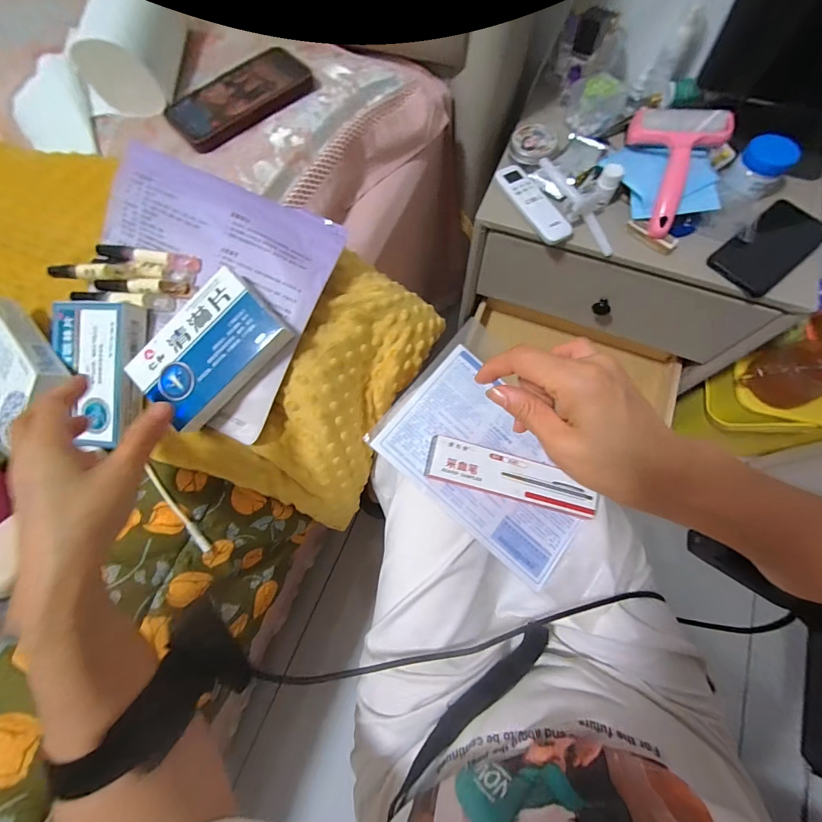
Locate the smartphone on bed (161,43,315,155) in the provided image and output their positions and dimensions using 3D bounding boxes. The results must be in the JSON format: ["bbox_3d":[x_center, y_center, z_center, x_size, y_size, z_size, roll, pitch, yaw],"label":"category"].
[{"bbox_3d":[-0.197,-0.362,0.428,0.162,0.014,0.077,-41,80,-10],"label":"smartphone on bed"}]

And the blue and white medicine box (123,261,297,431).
[{"bbox_3d":[-0.186,-0.054,0.346,0.085,0.019,0.132,45,93,2],"label":"blue and white medicine box"}]

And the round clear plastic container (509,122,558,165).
[{"bbox_3d":[0.179,-0.389,0.545,0.064,0.019,0.063,0,70,1],"label":"round clear plastic container"}]

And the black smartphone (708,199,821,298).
[{"bbox_3d":[0.467,-0.214,0.485,0.157,0.012,0.077,-37,73,-12],"label":"black smartphone"}]

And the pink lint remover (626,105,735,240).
[{"bbox_3d":[0.330,-0.312,0.476,0.112,0.055,0.159,18,71,7],"label":"pink lint remover"}]

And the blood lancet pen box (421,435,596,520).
[{"bbox_3d":[0.097,0.062,0.346,0.168,0.018,0.042,18,70,-7],"label":"blood lancet pen box"}]

